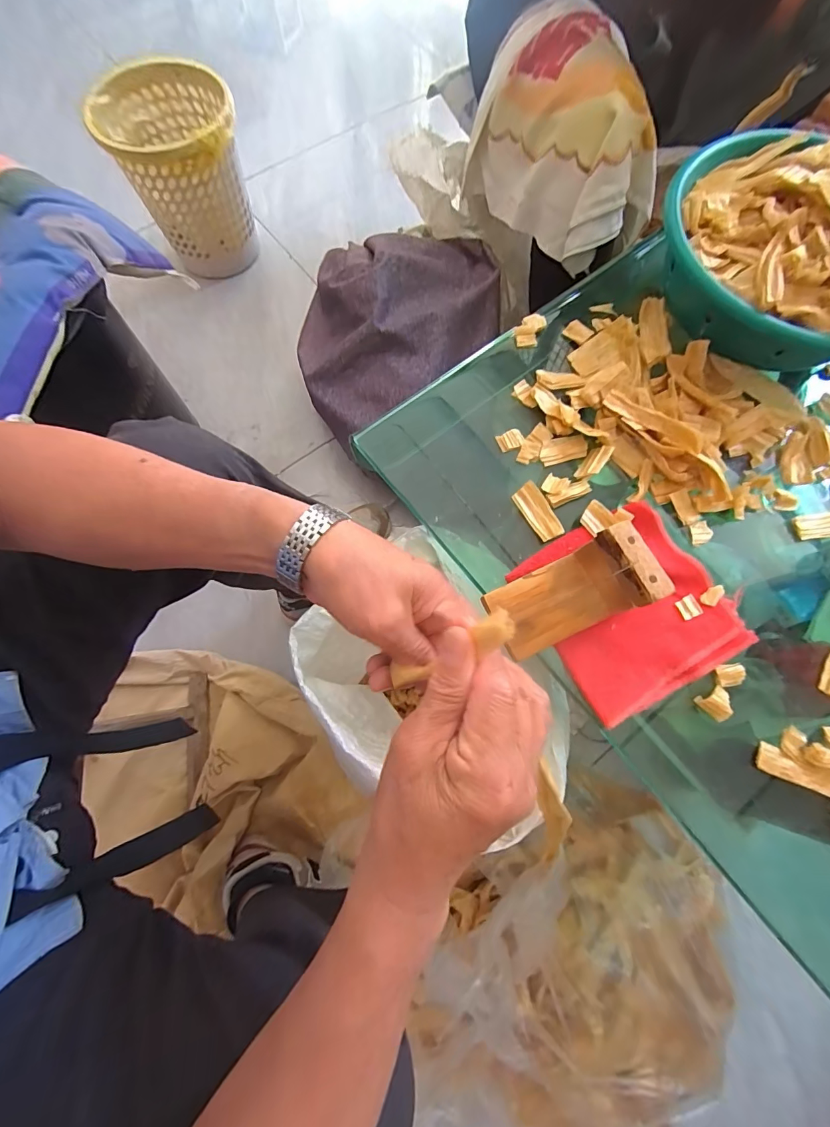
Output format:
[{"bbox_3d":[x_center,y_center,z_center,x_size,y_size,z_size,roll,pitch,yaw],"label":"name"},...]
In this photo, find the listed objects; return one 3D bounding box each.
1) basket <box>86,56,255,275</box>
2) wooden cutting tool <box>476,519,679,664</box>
[{"bbox_3d":[-0.473,-0.804,0.905,0.250,0.275,0.258,-19,75,-6],"label":"basket"},{"bbox_3d":[0.117,0.024,0.323,0.106,0.079,0.065,-24,75,-7],"label":"wooden cutting tool"}]

